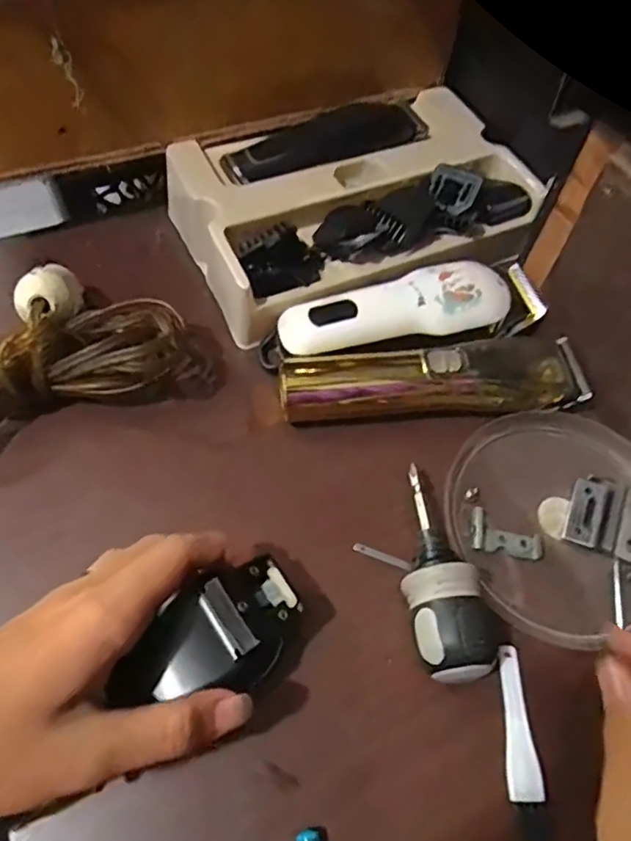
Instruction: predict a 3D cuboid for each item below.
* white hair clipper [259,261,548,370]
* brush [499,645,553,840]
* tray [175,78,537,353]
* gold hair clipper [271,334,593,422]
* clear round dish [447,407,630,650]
[{"bbox_3d":[0.059,-0.061,0.368,0.176,0.040,0.051,-15,62,-11],"label":"white hair clipper"},{"bbox_3d":[0.095,0.149,0.273,0.015,0.004,0.081,2,60,-2],"label":"brush"},{"bbox_3d":[0.029,-0.150,0.405,0.236,0.047,0.146,-20,63,-14],"label":"tray"},{"bbox_3d":[0.072,-0.025,0.347,0.181,0.031,0.041,-3,60,-5],"label":"gold hair clipper"},{"bbox_3d":[0.142,0.053,0.326,0.126,0.016,0.127,1,60,-3],"label":"clear round dish"}]

